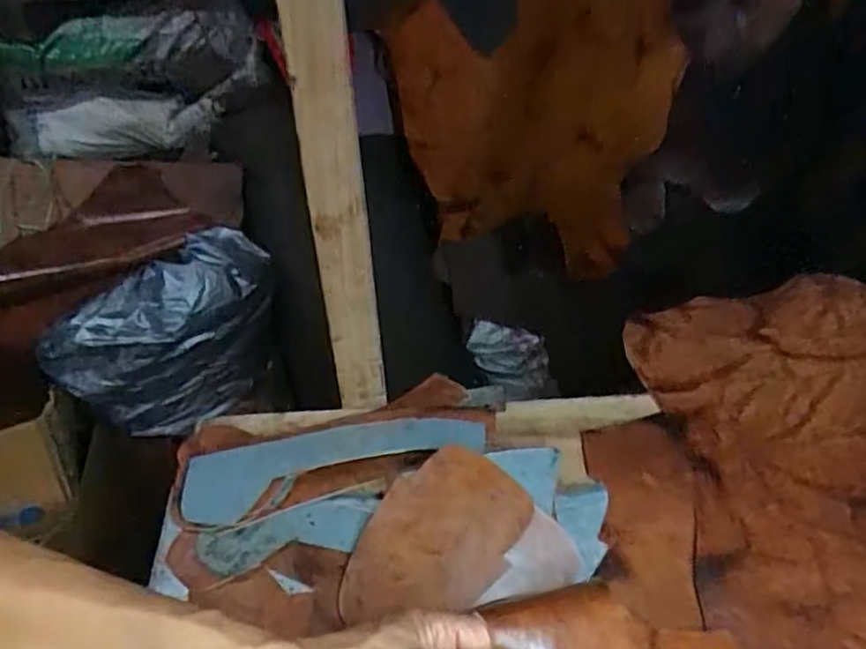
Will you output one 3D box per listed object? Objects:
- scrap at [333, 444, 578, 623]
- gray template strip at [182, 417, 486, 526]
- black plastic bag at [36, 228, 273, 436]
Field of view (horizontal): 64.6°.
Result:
[{"bbox_3d":[0.011,0.144,0.483,0.157,0.034,0.105,-7,46,-6],"label":"scrap"},{"bbox_3d":[-0.071,0.103,0.525,0.228,0.006,0.054,-10,54,-15],"label":"gray template strip"},{"bbox_3d":[-0.471,0.046,1.239,0.390,0.340,0.149,-25,48,-19],"label":"black plastic bag"}]

